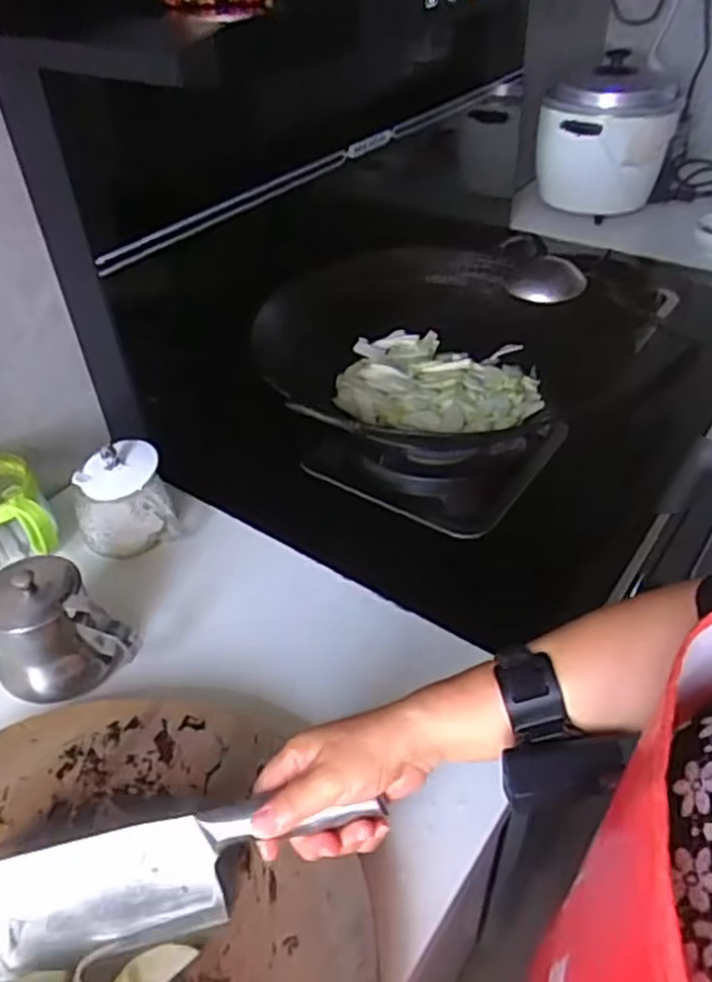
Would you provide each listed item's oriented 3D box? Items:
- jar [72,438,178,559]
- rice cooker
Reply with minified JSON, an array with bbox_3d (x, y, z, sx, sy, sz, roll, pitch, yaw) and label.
[{"bbox_3d":[-0.244,0.013,0.747,0.095,0.103,0.077,-18,43,-16],"label":"jar"},{"bbox_3d":[0.466,-0.655,1.321,0.224,0.226,0.199,12,43,18],"label":"rice cooker"}]

